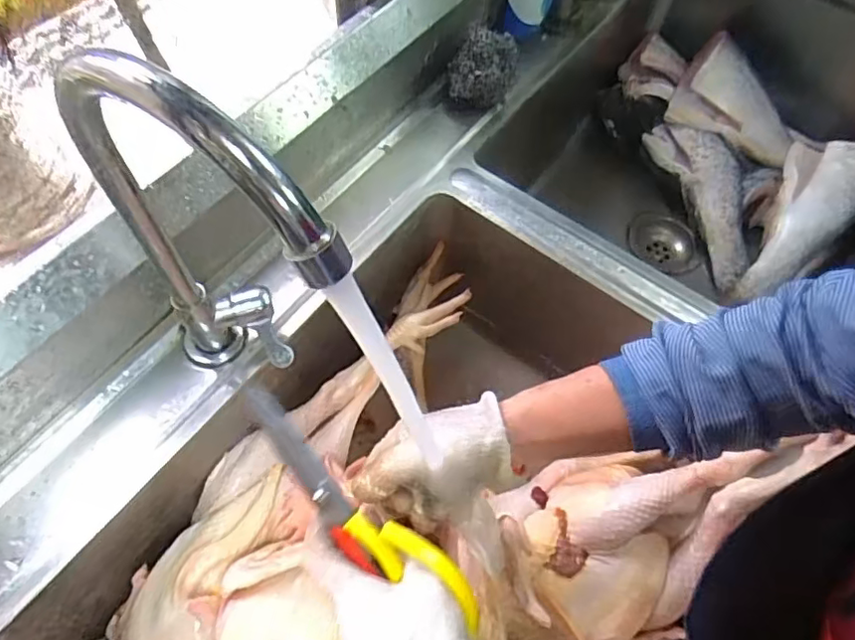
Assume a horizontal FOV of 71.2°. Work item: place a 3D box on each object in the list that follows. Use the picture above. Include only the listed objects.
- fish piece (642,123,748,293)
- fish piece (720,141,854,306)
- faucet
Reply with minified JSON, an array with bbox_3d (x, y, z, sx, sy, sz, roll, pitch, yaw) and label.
[{"bbox_3d":[0.394,-0.168,0.832,0.089,0.057,0.248,-16,81,-11],"label":"fish piece"},{"bbox_3d":[0.485,-0.120,0.788,0.118,0.052,0.263,37,86,16],"label":"fish piece"},{"bbox_3d":[-0.116,-0.018,0.344,0.175,0.301,0.051,39,67,16],"label":"faucet"}]

